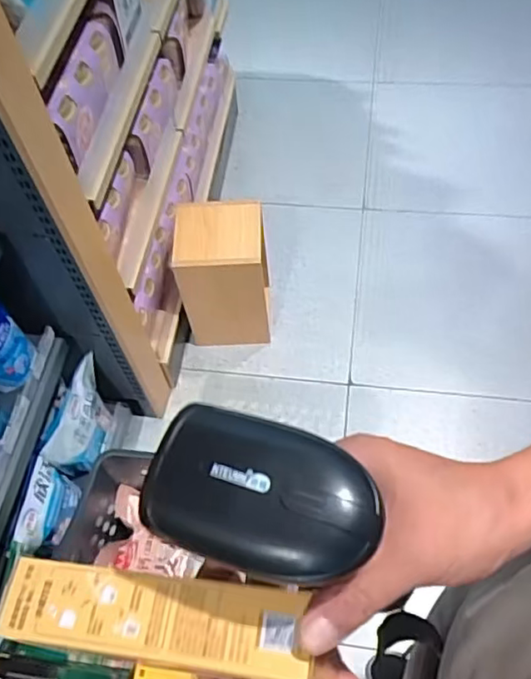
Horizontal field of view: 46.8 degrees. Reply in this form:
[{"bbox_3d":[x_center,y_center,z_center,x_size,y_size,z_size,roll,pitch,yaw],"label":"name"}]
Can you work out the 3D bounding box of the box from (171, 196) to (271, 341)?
[{"bbox_3d":[-0.096,-0.146,1.494,0.206,0.381,0.169,-9,59,-1],"label":"box"}]

